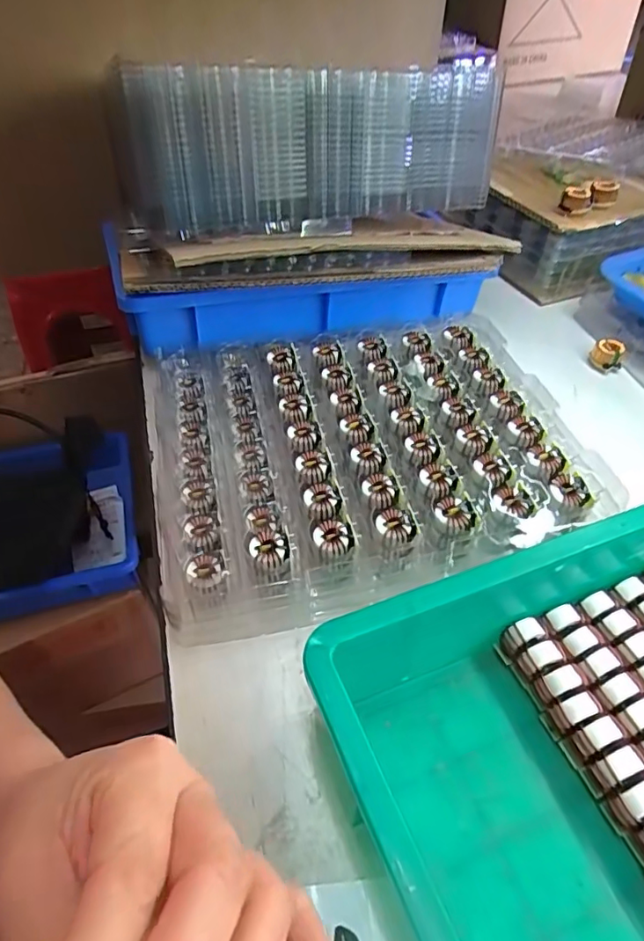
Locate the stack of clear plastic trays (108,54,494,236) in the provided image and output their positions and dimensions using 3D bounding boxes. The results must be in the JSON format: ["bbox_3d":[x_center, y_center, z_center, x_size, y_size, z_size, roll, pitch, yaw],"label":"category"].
[{"bbox_3d":[-0.015,-0.280,0.455,0.326,0.106,0.141,-12,48,-10],"label":"stack of clear plastic trays"}]

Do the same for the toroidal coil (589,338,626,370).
[{"bbox_3d":[0.277,-0.113,0.517,0.028,0.019,0.026,-1,47,1],"label":"toroidal coil"}]

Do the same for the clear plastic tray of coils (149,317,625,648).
[{"bbox_3d":[0.030,-0.023,0.409,0.300,0.032,0.256,-11,48,-9],"label":"clear plastic tray of coils"}]

